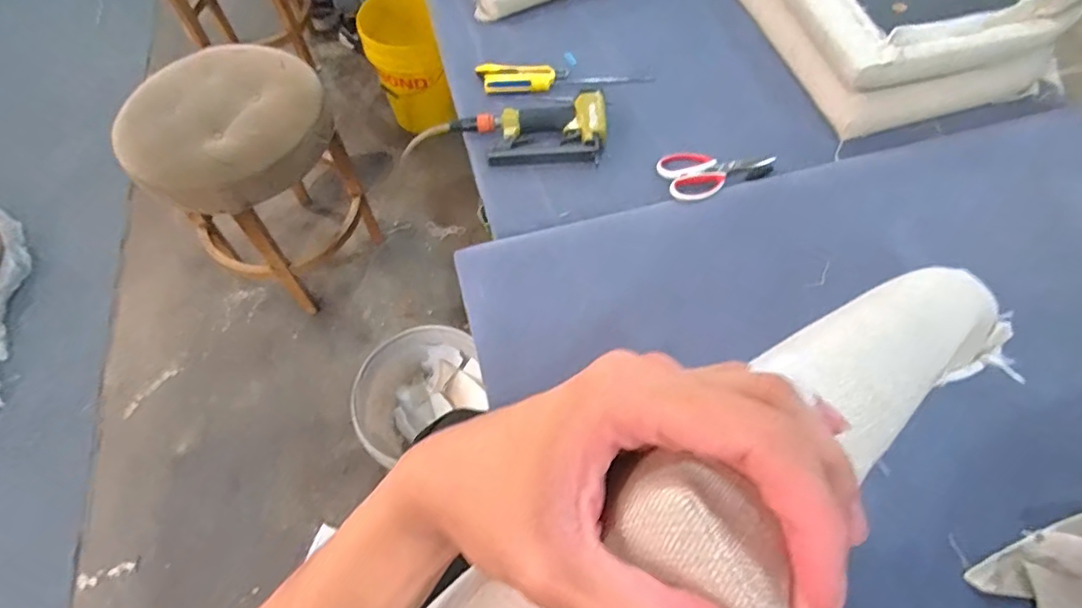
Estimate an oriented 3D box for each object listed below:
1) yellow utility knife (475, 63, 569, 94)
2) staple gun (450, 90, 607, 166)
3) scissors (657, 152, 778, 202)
[{"bbox_3d":[-0.033,-0.400,1.036,0.160,0.015,0.062,-3,60,0],"label":"yellow utility knife"},{"bbox_3d":[-0.021,-0.295,0.973,0.255,0.037,0.136,3,61,4],"label":"staple gun"},{"bbox_3d":[0.281,-0.217,0.941,0.179,0.011,0.093,-16,61,-7],"label":"scissors"}]

